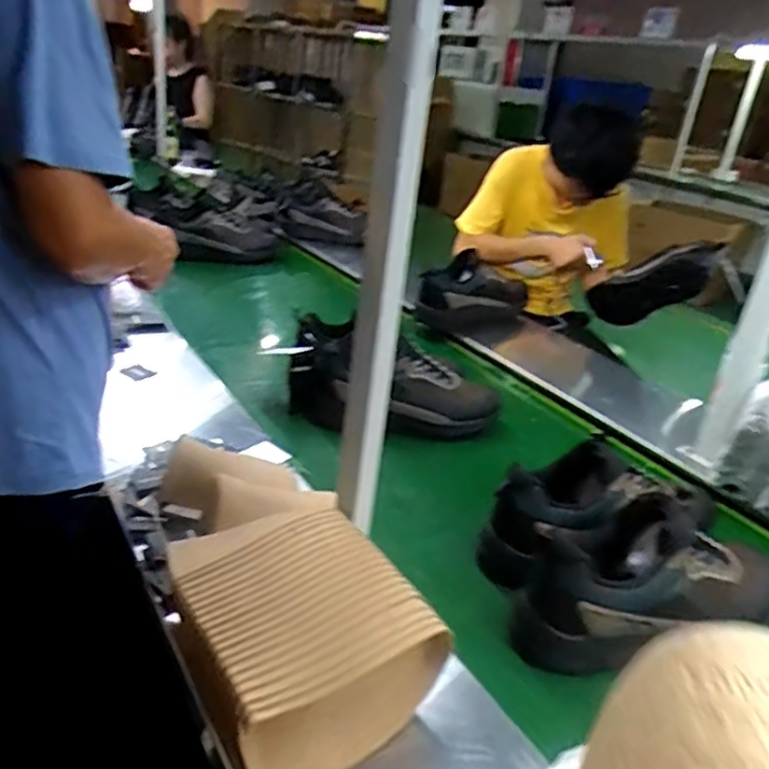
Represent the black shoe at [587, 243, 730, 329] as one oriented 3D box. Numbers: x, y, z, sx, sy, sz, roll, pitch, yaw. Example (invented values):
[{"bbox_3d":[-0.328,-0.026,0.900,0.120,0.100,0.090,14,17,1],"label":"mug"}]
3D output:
[{"bbox_3d":[0.627,-0.229,1.585,0.308,0.120,0.145,-30,-4,42],"label":"black shoe"}]

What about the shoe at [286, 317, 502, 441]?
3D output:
[{"bbox_3d":[0.003,-0.009,1.118,0.366,0.129,0.143,12,26,10],"label":"shoe"}]

